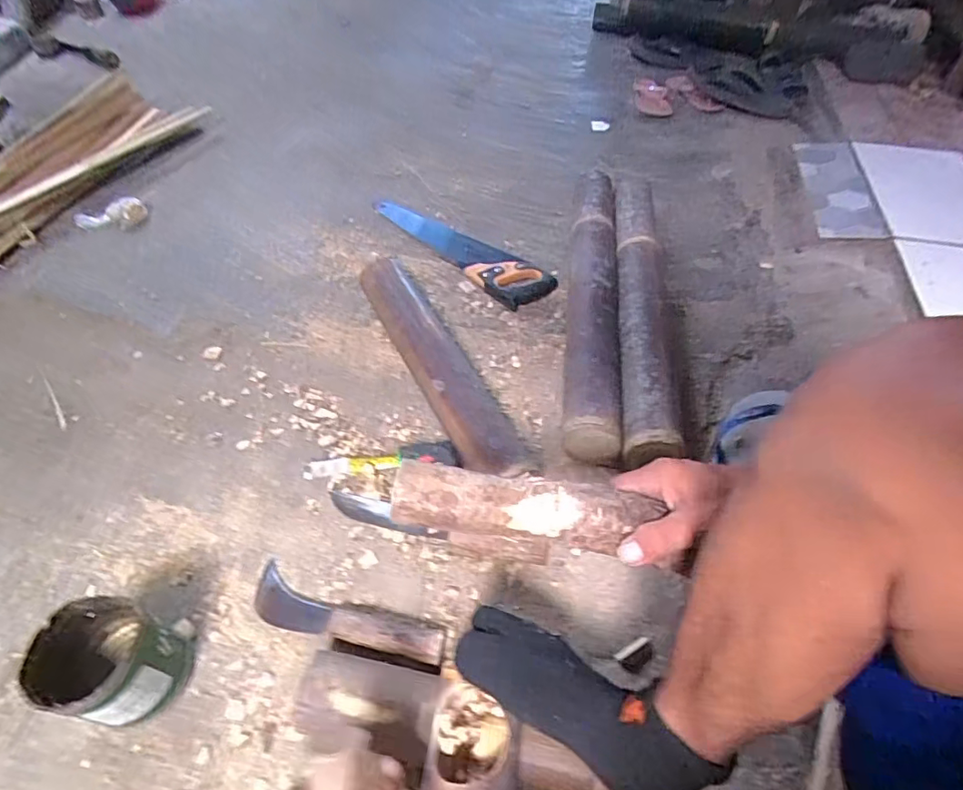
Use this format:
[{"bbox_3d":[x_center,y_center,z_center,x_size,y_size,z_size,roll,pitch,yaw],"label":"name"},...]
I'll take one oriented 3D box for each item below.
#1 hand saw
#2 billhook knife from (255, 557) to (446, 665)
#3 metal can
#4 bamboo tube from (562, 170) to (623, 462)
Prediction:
[{"bbox_3d":[-0.042,-0.297,1.055,0.413,0.021,0.119,37,58,24],"label":"hand saw"},{"bbox_3d":[-0.157,0.252,0.613,0.232,0.032,0.058,17,52,10],"label":"billhook knife"},{"bbox_3d":[-0.361,0.266,0.537,0.103,0.111,0.100,2,51,-2],"label":"metal can"},{"bbox_3d":[0.189,-0.186,0.924,0.088,0.083,0.670,6,51,3],"label":"bamboo tube"}]

